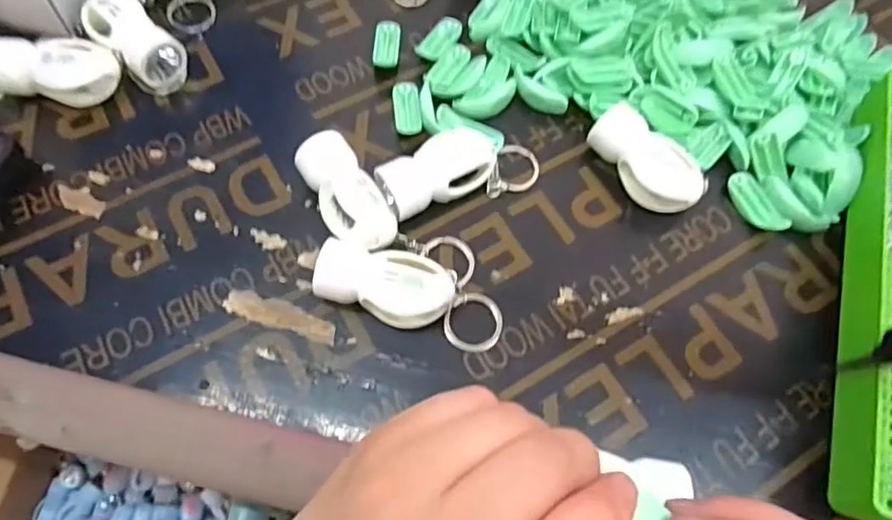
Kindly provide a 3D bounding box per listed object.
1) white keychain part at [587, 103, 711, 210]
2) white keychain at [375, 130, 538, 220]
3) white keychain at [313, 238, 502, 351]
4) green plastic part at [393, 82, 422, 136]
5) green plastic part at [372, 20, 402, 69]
[{"bbox_3d":[0.112,-0.055,0.321,0.030,0.029,0.067,-35,72,-16],"label":"white keychain part"},{"bbox_3d":[0.008,-0.052,0.318,0.089,0.023,0.039,-18,69,-10],"label":"white keychain"},{"bbox_3d":[-0.017,0.016,0.284,0.092,0.031,0.033,16,67,4],"label":"white keychain"},{"bbox_3d":[-0.023,-0.089,0.341,0.015,0.011,0.038,-5,67,-5],"label":"green plastic part"},{"bbox_3d":[-0.037,-0.135,0.361,0.016,0.010,0.033,4,66,-1],"label":"green plastic part"}]

